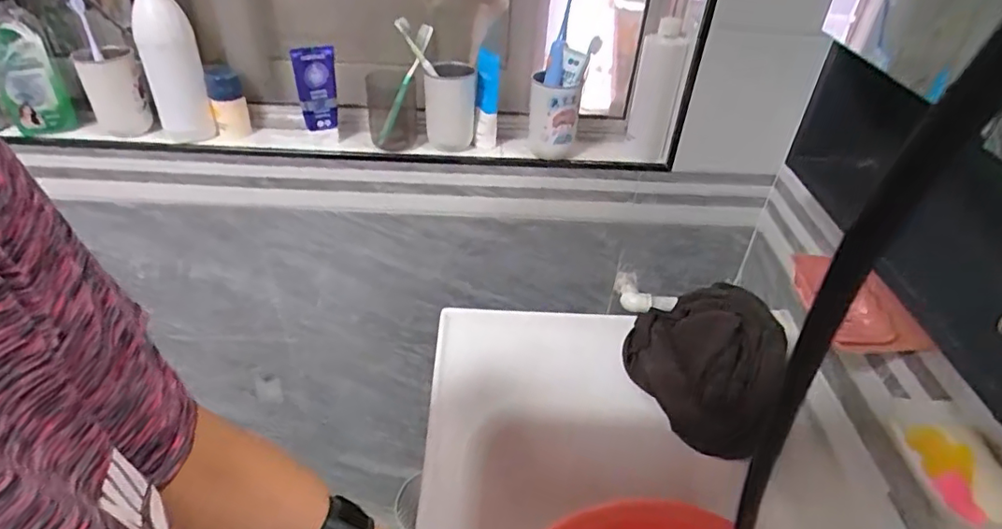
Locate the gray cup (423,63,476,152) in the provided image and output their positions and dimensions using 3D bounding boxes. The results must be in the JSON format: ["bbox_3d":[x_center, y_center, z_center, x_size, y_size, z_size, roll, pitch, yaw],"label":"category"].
[{"bbox_3d":[-0.081,-0.258,0.914,0.076,0.120,0.079,2,38,-2],"label":"gray cup"}]

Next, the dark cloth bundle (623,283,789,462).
[{"bbox_3d":[0.262,0.122,0.750,0.182,0.102,0.234,21,41,21],"label":"dark cloth bundle"}]

